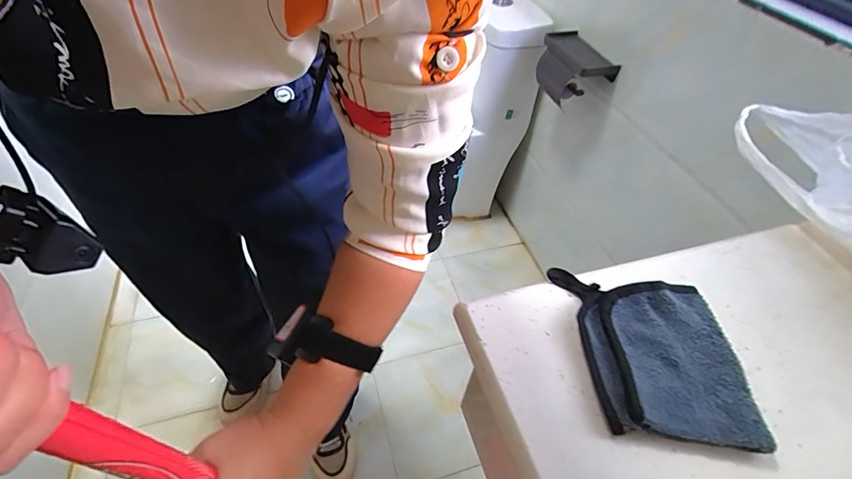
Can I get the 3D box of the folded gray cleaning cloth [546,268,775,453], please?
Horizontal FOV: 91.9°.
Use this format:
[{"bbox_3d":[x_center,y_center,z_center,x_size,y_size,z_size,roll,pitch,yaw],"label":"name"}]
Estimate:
[{"bbox_3d":[0.168,0.081,0.306,0.125,0.016,0.123,7,48,1],"label":"folded gray cleaning cloth"}]

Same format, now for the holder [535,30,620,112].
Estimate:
[{"bbox_3d":[0.323,-0.381,0.934,0.106,0.109,0.189,-11,50,-14],"label":"holder"}]

